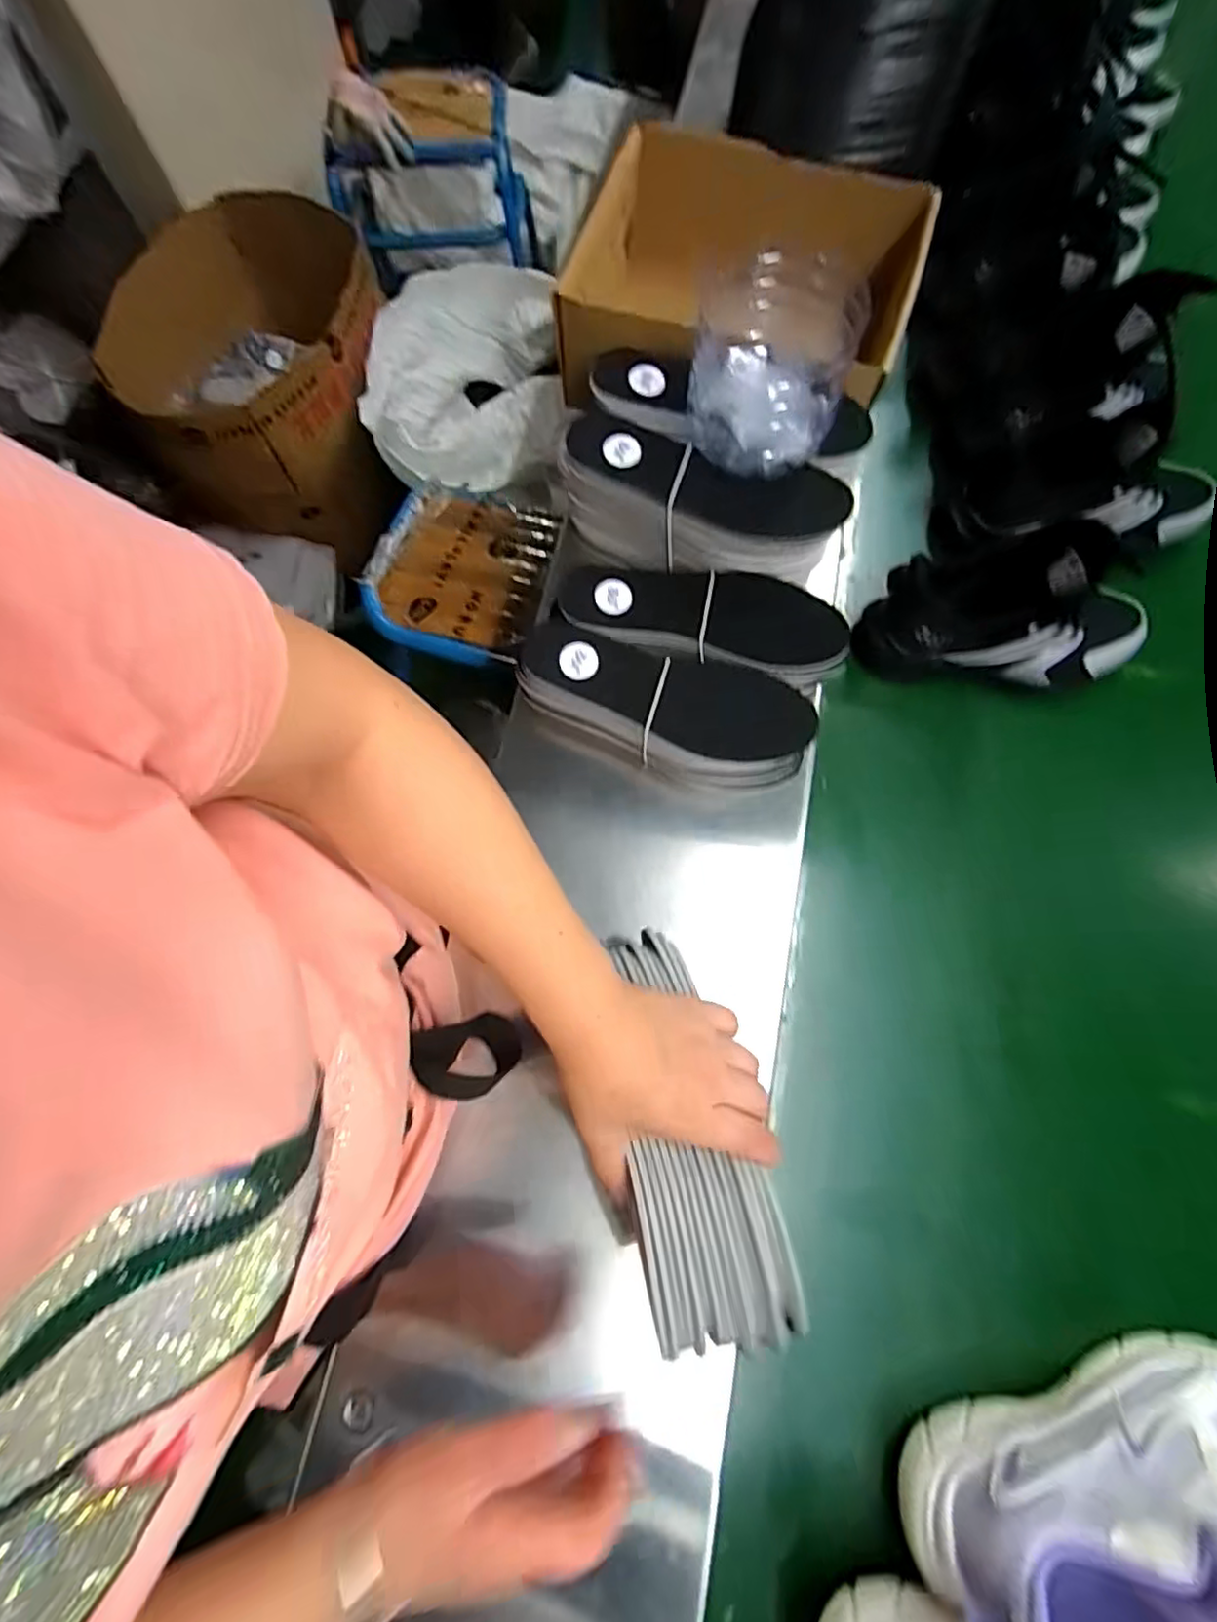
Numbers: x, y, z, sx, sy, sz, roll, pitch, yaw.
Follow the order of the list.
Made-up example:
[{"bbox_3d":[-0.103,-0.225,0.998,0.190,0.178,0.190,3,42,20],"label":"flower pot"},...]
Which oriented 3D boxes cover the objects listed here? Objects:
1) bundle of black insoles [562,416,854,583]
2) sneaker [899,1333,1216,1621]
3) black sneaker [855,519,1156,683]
[{"bbox_3d":[0.066,-0.228,0.498,0.208,0.091,0.072,21,75,8],"label":"bundle of black insoles"},{"bbox_3d":[0.295,0.373,0.306,0.243,0.160,0.096,-18,74,-3],"label":"sneaker"},{"bbox_3d":[0.308,-0.157,0.483,0.213,0.104,0.080,4,74,3],"label":"black sneaker"}]

